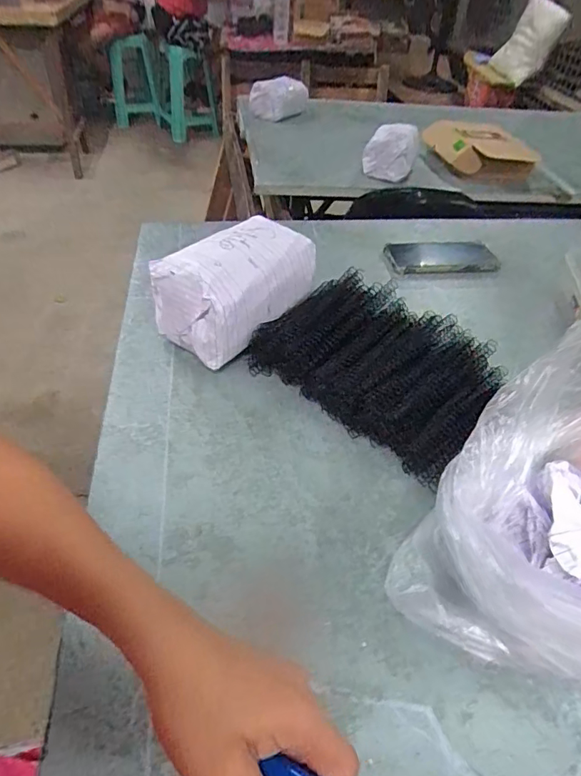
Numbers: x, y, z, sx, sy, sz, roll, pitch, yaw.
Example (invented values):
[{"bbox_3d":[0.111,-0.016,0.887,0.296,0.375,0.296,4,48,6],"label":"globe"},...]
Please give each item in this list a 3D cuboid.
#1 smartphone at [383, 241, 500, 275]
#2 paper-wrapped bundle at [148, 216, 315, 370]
[{"bbox_3d":[0.240,-0.210,0.782,0.182,0.009,0.085,-4,49,-14],"label":"smartphone"},{"bbox_3d":[-0.062,-0.114,0.576,0.116,0.109,0.181,31,50,26],"label":"paper-wrapped bundle"}]

